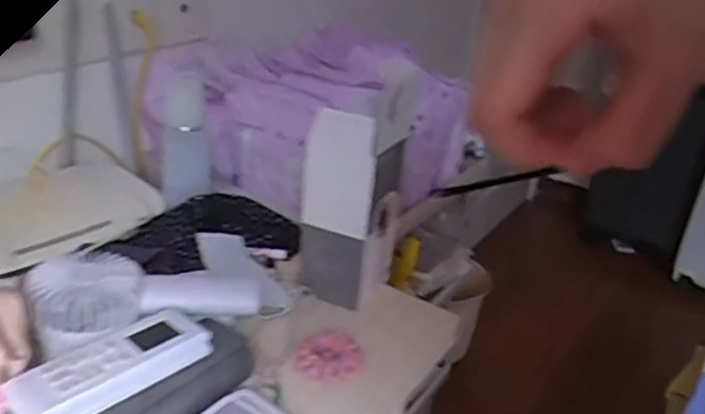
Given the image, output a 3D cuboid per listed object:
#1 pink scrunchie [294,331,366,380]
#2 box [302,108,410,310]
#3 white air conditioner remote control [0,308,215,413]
[{"bbox_3d":[-0.018,0.119,0.524,0.052,0.017,0.045,-5,28,-20],"label":"pink scrunchie"},{"bbox_3d":[0.000,-0.008,0.595,0.068,0.171,0.073,16,28,20],"label":"box"},{"bbox_3d":[-0.154,0.102,0.429,0.051,0.015,0.123,24,31,34],"label":"white air conditioner remote control"}]

